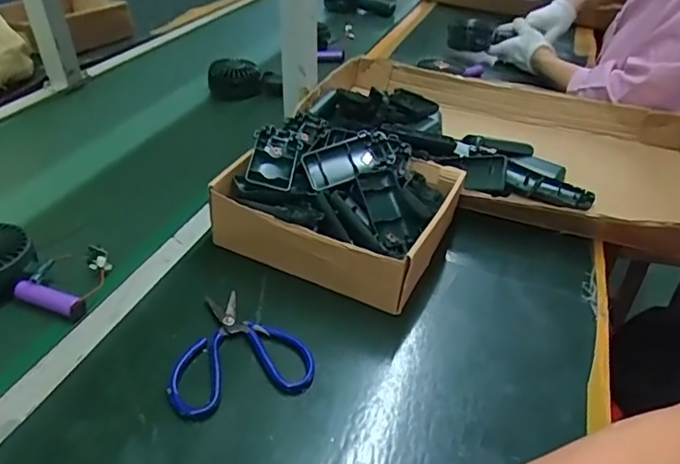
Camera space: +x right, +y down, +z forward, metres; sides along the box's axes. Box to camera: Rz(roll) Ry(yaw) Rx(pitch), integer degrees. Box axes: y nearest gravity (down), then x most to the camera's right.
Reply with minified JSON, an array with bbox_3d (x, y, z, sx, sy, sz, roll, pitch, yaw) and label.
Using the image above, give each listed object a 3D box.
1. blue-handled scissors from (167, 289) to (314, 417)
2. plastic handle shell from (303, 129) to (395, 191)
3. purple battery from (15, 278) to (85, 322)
[{"bbox_3d":[-0.088,0.094,0.457,0.112,0.010,0.114,-10,40,-19],"label":"blue-handled scissors"},{"bbox_3d":[0.009,-0.076,0.583,0.093,0.018,0.048,-21,73,-9],"label":"plastic handle shell"},{"bbox_3d":[-0.265,0.063,0.502,0.072,0.019,0.020,16,39,14],"label":"purple battery"}]

